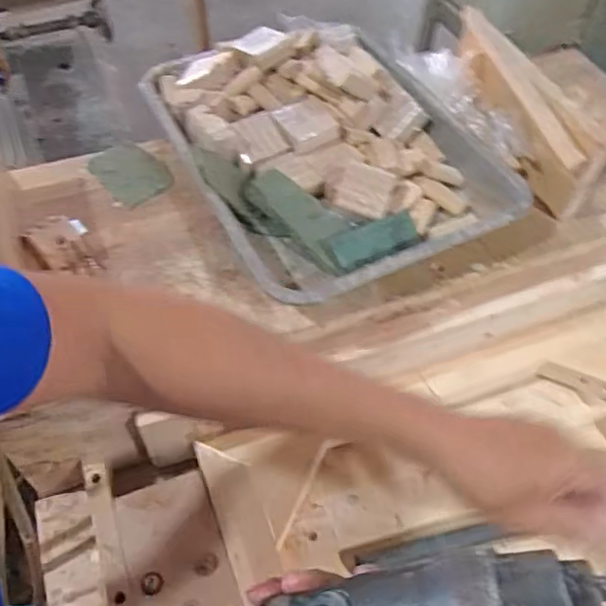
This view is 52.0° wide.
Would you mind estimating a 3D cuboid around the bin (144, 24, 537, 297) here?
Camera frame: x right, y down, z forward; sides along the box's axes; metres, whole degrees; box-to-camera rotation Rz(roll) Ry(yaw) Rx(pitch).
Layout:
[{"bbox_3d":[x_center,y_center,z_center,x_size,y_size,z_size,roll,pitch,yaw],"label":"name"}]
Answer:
[{"bbox_3d":[0.016,-0.178,0.685,0.298,0.067,0.405,-24,58,-19],"label":"bin"}]

